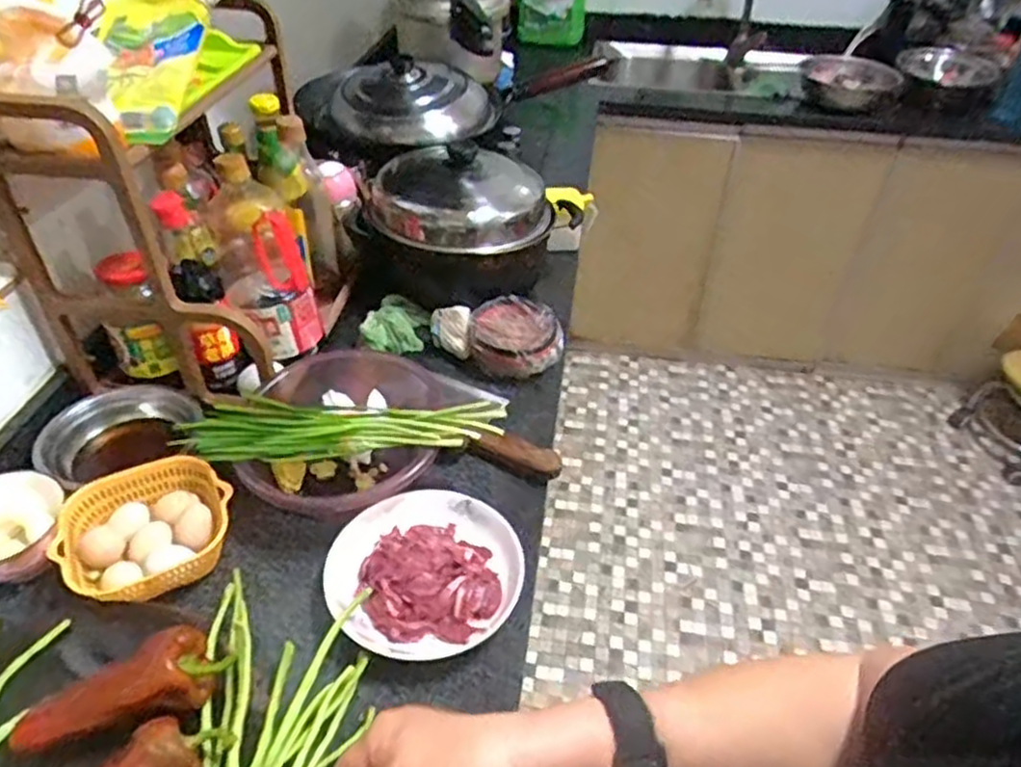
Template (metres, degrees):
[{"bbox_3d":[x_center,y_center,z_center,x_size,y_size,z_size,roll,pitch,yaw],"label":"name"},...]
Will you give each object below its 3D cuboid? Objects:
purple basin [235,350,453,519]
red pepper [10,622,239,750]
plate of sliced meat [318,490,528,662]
[{"bbox_3d":[-0.190,0.061,0.802,0.197,0.094,0.220,4,41,3],"label":"purple basin"},{"bbox_3d":[-0.294,0.234,0.552,0.147,0.062,0.055,-10,42,-14],"label":"red pepper"},{"bbox_3d":[-0.085,0.182,0.695,0.184,0.033,0.167,-2,41,-5],"label":"plate of sliced meat"}]

